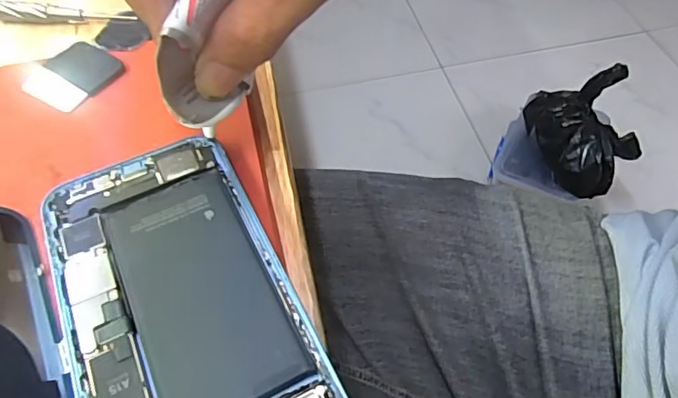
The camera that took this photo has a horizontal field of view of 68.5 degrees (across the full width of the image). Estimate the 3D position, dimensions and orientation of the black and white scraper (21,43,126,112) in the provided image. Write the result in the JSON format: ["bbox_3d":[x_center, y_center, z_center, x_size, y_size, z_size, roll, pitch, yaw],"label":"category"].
[{"bbox_3d":[-0.138,-0.064,0.260,0.042,0.005,0.041,25,59,18],"label":"black and white scraper"}]

